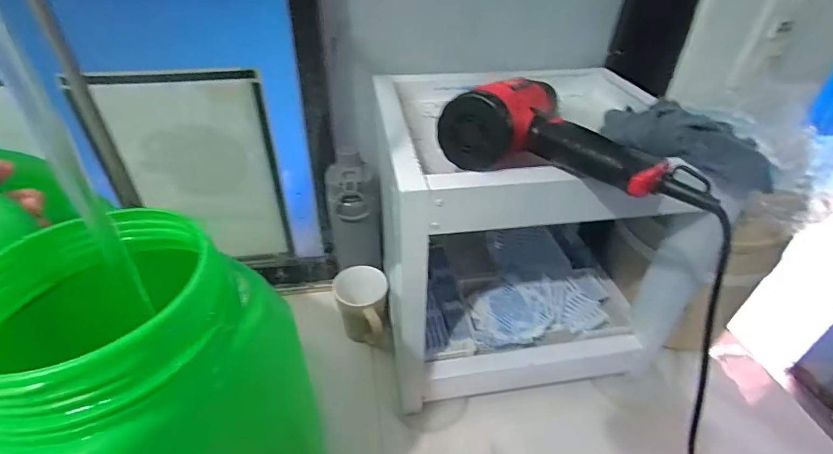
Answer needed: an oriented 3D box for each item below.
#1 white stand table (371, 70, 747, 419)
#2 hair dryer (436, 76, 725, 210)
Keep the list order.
[{"bbox_3d":[0.141,-0.001,0.593,0.361,0.326,0.311,-5,39,-8],"label":"white stand table"},{"bbox_3d":[0.146,-0.073,0.374,0.153,0.066,0.205,-27,47,-31],"label":"hair dryer"}]

